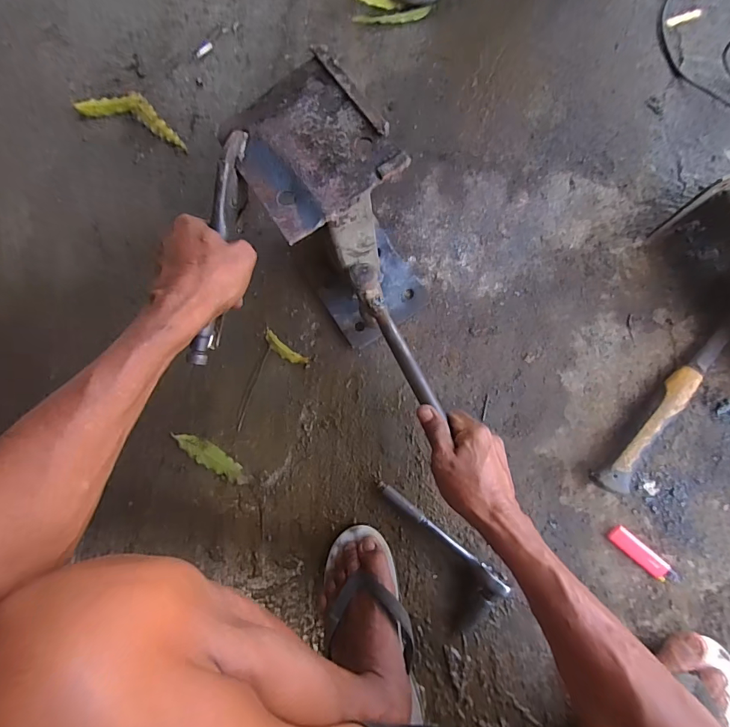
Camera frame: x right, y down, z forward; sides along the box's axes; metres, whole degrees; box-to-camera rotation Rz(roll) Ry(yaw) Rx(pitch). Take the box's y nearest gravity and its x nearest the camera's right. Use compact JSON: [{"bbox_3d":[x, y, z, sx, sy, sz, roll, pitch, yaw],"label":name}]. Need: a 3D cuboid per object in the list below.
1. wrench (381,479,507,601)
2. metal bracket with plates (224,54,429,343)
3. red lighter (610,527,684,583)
[{"bbox_3d":[0.092,0.212,0.515,0.187,0.041,0.024,37,88,10],"label":"wrench"},{"bbox_3d":[-0.022,-0.154,0.488,0.129,0.243,0.204,-30,80,2],"label":"metal bracket with plates"},{"bbox_3d":[0.331,0.229,0.496,0.082,0.014,0.023,42,89,10],"label":"red lighter"}]

